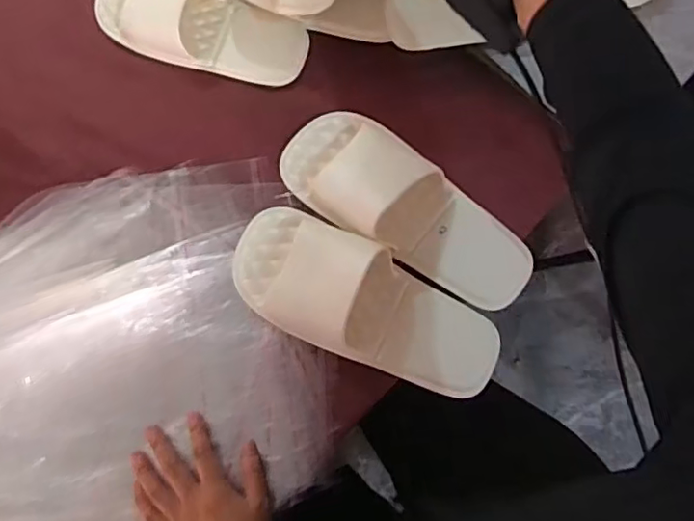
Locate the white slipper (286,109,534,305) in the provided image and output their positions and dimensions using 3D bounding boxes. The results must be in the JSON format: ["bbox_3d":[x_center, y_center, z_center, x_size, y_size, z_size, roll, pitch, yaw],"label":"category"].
[{"bbox_3d":[0.056,-0.052,0.583,0.274,0.064,0.103,37,81,9],"label":"white slipper"}]

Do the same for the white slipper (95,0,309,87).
[{"bbox_3d":[-0.167,-0.262,0.632,0.254,0.045,0.099,18,79,5],"label":"white slipper"}]

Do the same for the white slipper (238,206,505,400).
[{"bbox_3d":[0.014,0.041,0.563,0.273,0.052,0.106,26,79,7],"label":"white slipper"}]

